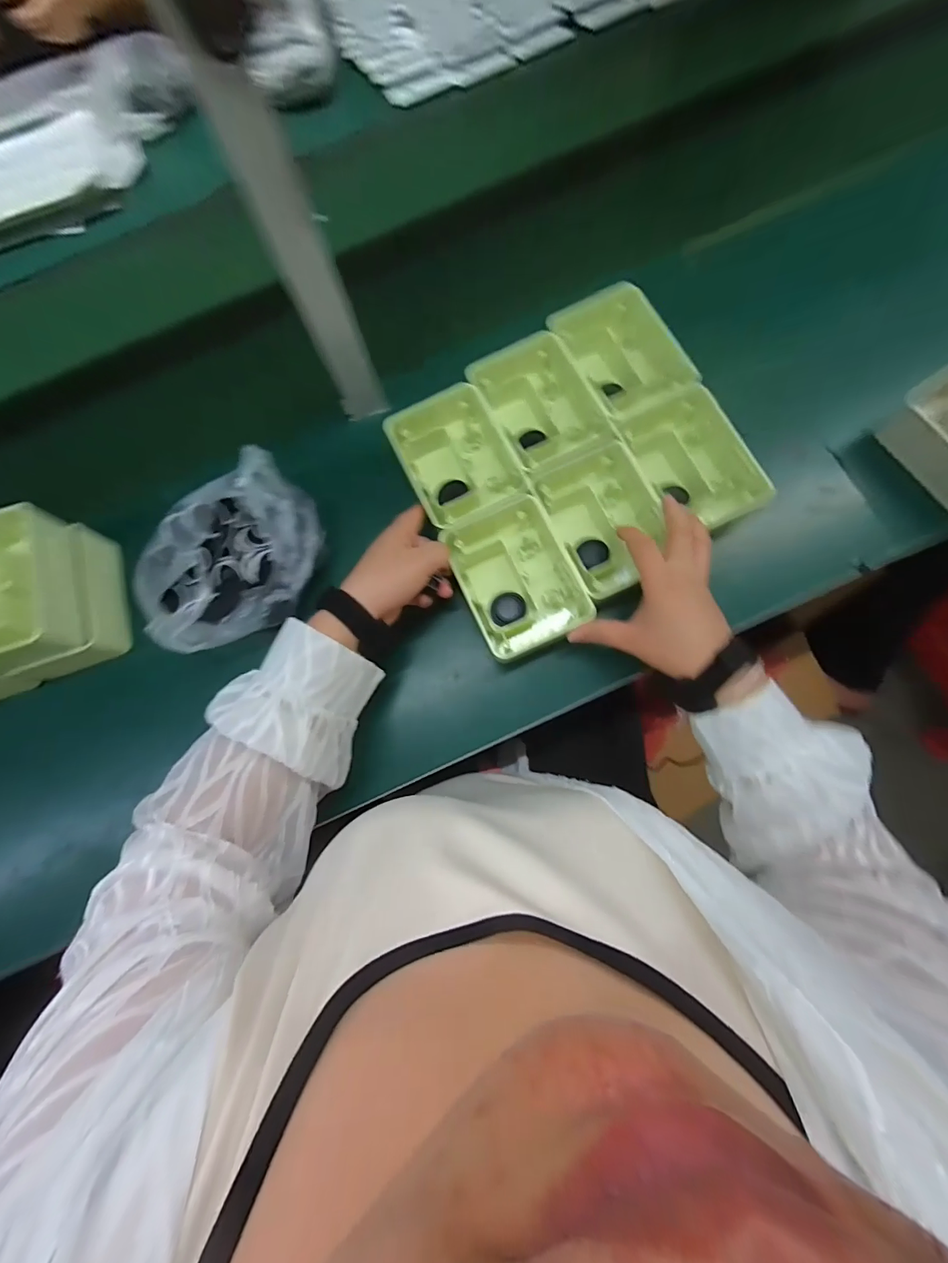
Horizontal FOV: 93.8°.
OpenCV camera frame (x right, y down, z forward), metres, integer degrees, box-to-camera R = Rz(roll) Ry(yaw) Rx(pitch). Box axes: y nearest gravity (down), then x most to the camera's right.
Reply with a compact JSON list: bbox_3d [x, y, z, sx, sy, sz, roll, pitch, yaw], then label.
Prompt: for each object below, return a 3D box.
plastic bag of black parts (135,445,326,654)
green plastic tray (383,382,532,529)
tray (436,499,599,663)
[{"bbox_3d":[-0.258,-0.079,0.454,0.201,0.079,0.181,-29,79,-4],"label":"plastic bag of black parts"},{"bbox_3d":[-0.022,-0.183,0.480,0.103,0.050,0.147,-26,79,-4],"label":"green plastic tray"},{"bbox_3d":[0.042,-0.050,0.453,0.108,0.053,0.147,-24,79,-3],"label":"tray"}]

